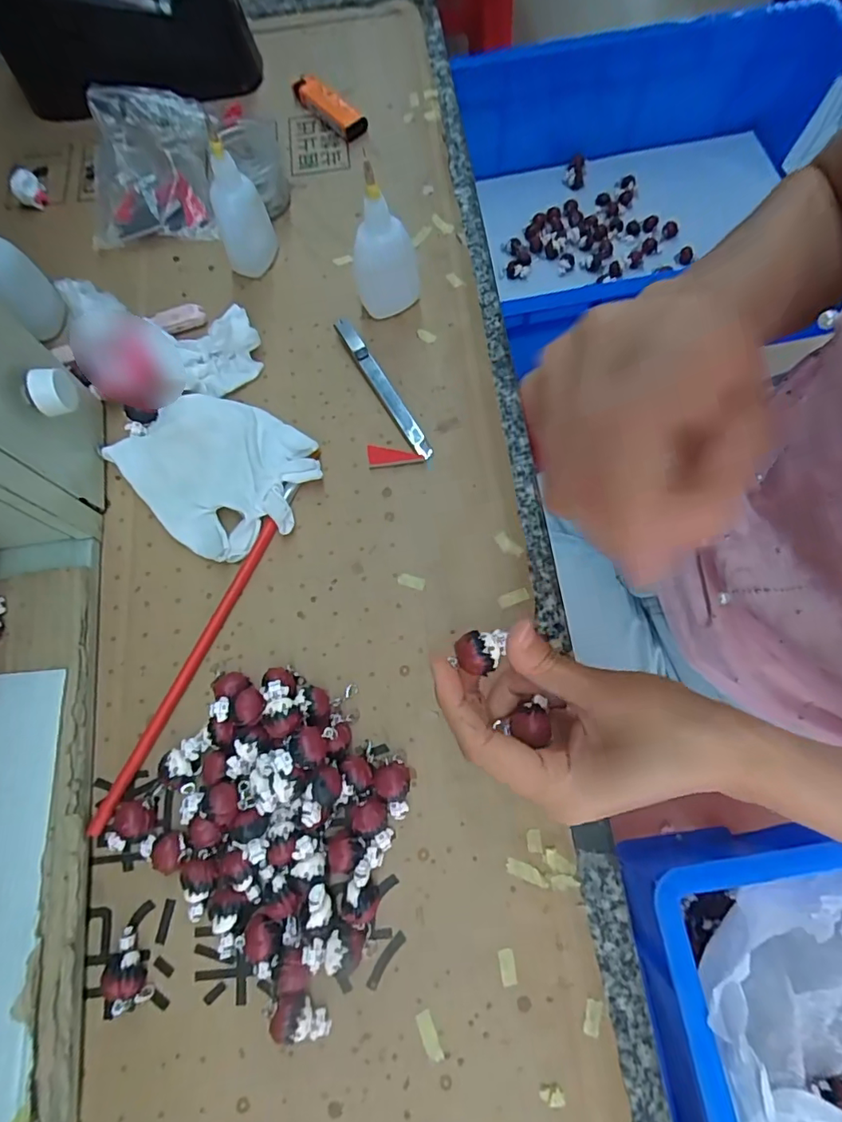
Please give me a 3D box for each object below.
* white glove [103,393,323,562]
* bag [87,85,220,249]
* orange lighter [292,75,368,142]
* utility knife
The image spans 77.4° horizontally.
[{"bbox_3d":[-0.136,-0.064,0.349,0.130,0.014,0.102,38,77,12],"label":"white glove"},{"bbox_3d":[-0.220,-0.320,0.426,0.105,0.035,0.132,-7,72,-1],"label":"bag"},{"bbox_3d":[-0.080,-0.390,0.451,0.018,0.015,0.083,-41,76,-10],"label":"orange lighter"},{"bbox_3d":[-0.026,-0.121,0.369,0.011,0.011,0.122,-29,74,-7],"label":"utility knife"}]

